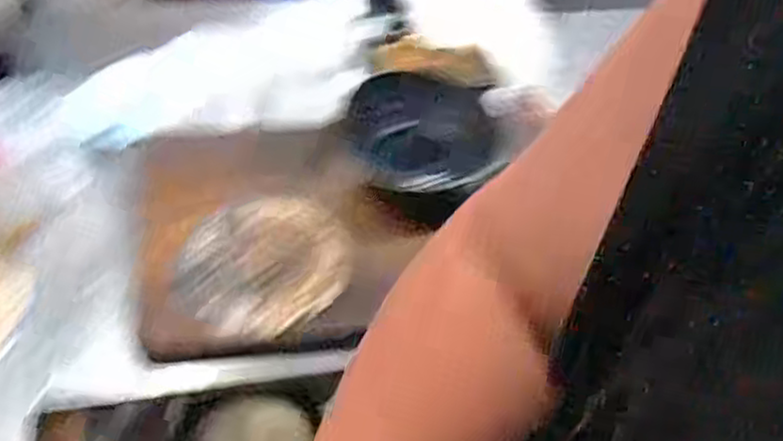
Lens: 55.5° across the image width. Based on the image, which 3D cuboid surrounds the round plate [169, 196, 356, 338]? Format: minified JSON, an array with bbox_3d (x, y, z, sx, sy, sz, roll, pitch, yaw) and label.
[{"bbox_3d":[-0.135,0.043,0.797,0.157,0.020,0.182,31,56,20],"label":"round plate"}]

